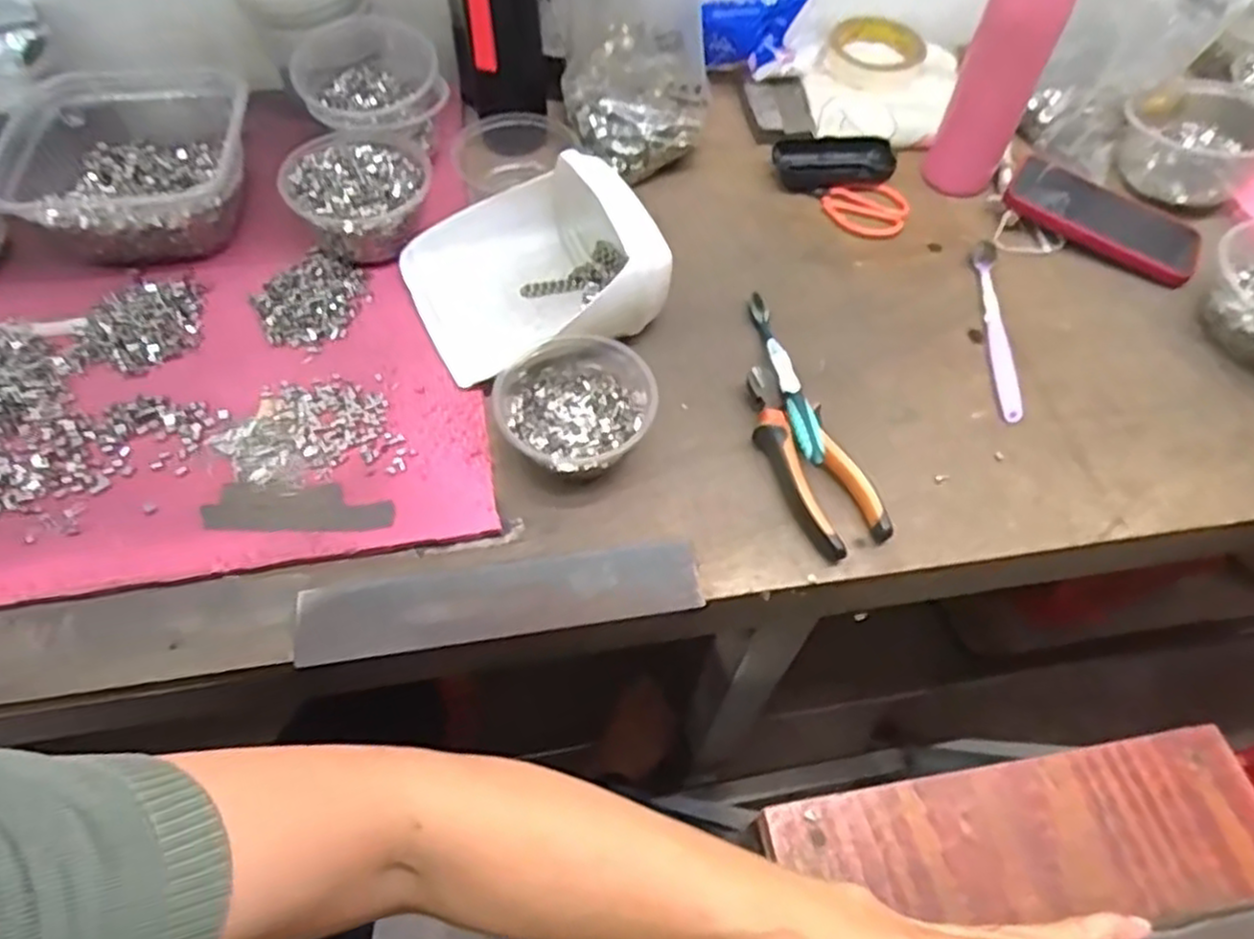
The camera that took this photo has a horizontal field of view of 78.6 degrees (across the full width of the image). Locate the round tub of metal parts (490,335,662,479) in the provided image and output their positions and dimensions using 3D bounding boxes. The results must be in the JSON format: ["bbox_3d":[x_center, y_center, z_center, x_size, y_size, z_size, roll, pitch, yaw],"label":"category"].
[{"bbox_3d":[-0.036,-0.040,0.539,0.105,0.041,0.103,1,60,-1],"label":"round tub of metal parts"}]

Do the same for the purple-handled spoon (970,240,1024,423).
[{"bbox_3d":[0.297,-0.113,0.615,0.020,0.010,0.178,7,60,2],"label":"purple-handled spoon"}]

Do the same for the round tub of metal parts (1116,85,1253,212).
[{"bbox_3d":[0.530,-0.308,0.709,0.124,0.062,0.127,1,60,-1],"label":"round tub of metal parts"}]

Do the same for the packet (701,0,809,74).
[{"bbox_3d":[0.118,-0.426,0.734,0.106,0.081,0.032,-8,54,-8],"label":"packet"}]

